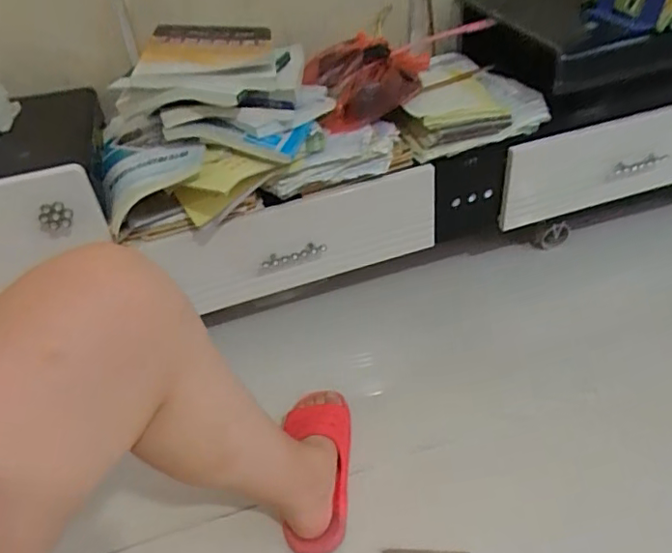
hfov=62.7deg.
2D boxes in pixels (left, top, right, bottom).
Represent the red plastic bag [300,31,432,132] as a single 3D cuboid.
[{"bbox_3d":[0.065,-0.318,0.897,0.207,0.078,0.166,-11,40,-4],"label":"red plastic bag"}]

